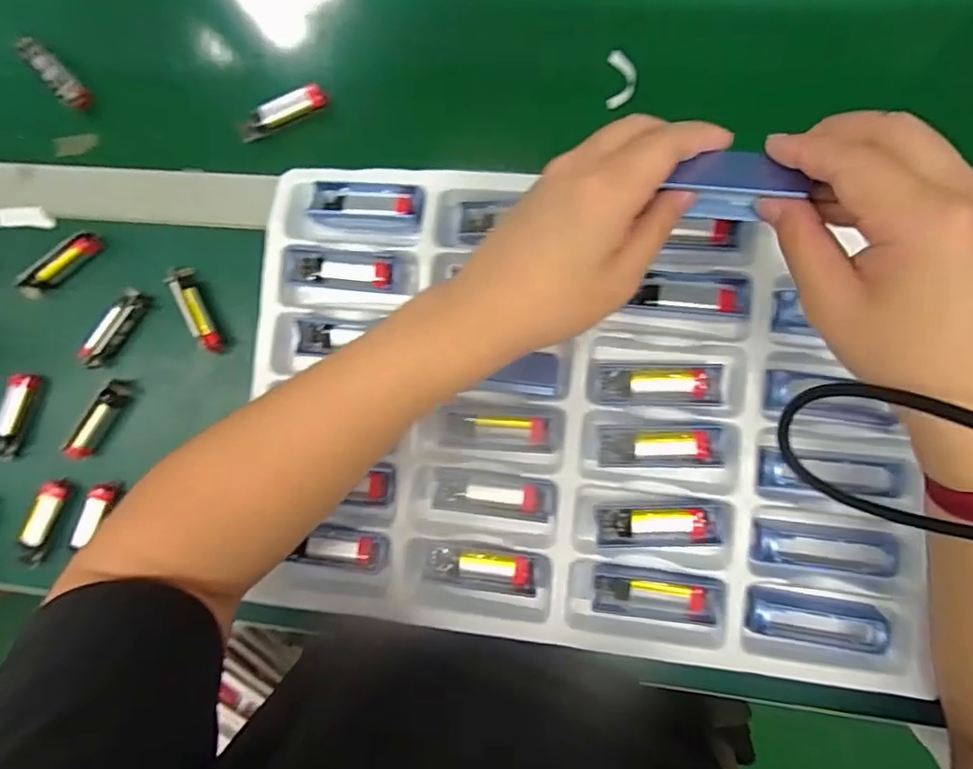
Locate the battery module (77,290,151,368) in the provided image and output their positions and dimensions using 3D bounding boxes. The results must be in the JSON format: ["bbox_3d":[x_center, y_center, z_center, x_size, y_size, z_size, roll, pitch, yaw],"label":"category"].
[{"bbox_3d":[-0.283,-0.042,0.435,0.016,0.019,0.067,39,93,6],"label":"battery module"}]

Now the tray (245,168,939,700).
[{"bbox_3d":[0.054,0.016,0.381,0.436,0.036,0.301,6,89,7],"label":"tray"}]

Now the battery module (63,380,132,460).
[{"bbox_3d":[-0.293,0.026,0.433,0.018,0.022,0.066,37,92,7],"label":"battery module"}]

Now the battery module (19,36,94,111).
[{"bbox_3d":[-0.344,-0.248,0.453,0.018,0.016,0.066,-42,96,7],"label":"battery module"}]

